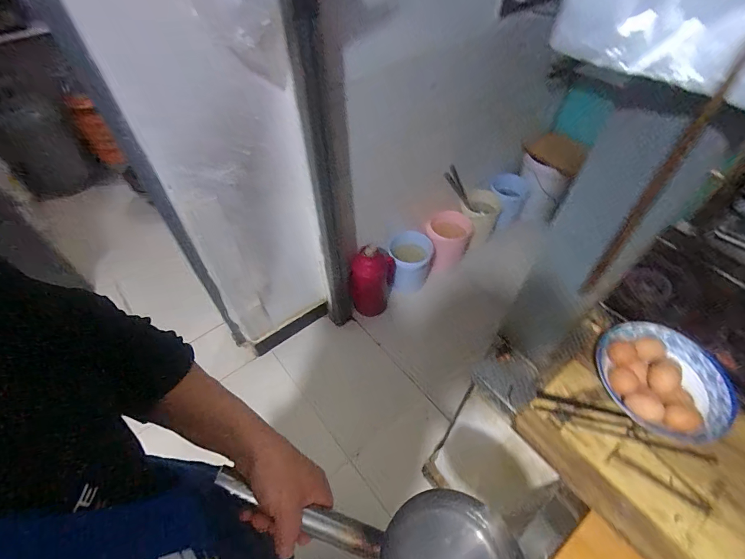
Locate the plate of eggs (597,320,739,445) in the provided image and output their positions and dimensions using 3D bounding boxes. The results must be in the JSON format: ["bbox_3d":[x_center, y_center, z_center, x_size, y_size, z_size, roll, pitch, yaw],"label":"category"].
[{"bbox_3d":[0.485,0.178,0.618,0.180,0.071,0.200,3,52,3],"label":"plate of eggs"}]

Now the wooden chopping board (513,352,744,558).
[{"bbox_3d":[0.517,0.326,0.545,0.313,0.030,0.517,-31,58,-22],"label":"wooden chopping board"}]

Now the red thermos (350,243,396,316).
[{"bbox_3d":[0.002,0.002,1.605,0.175,0.363,0.191,10,52,8],"label":"red thermos"}]

